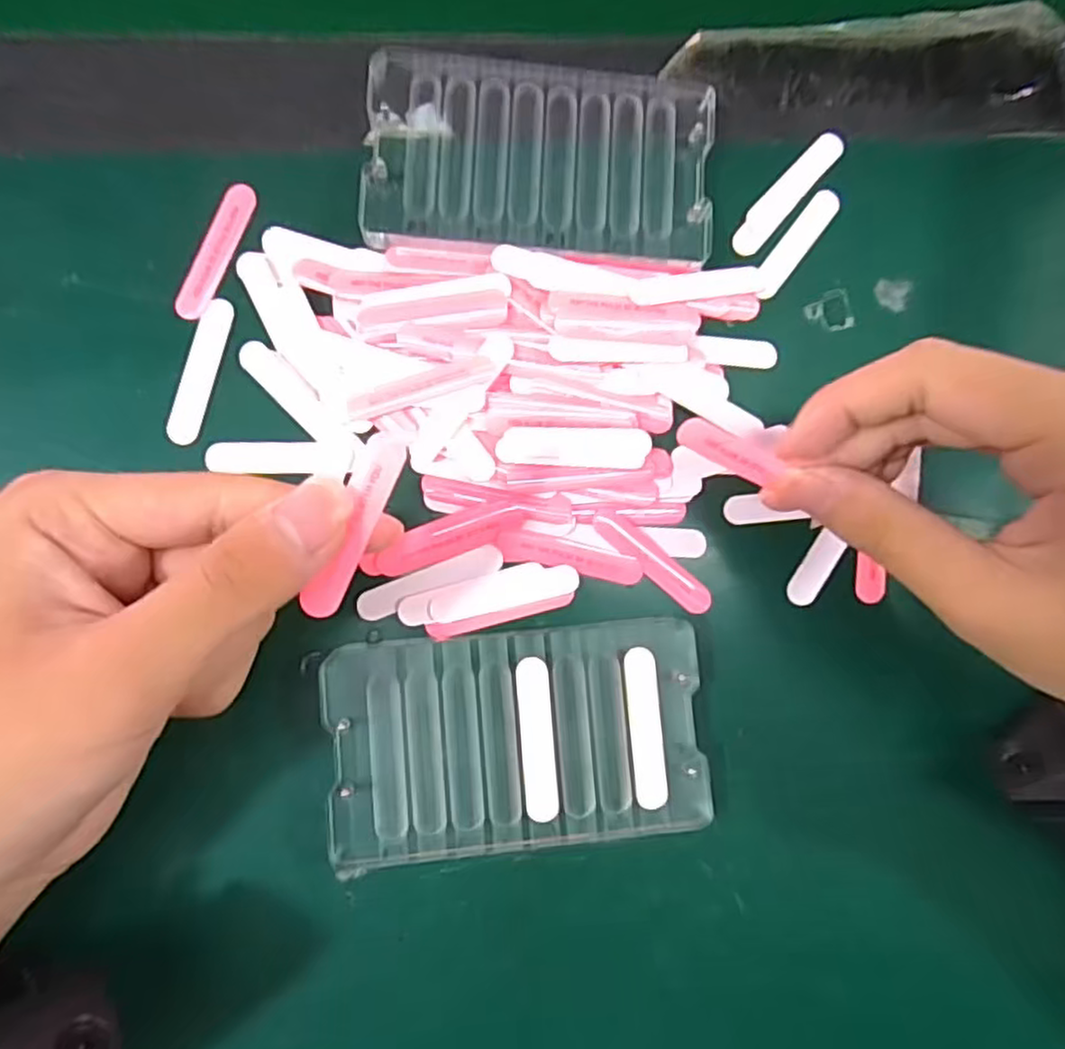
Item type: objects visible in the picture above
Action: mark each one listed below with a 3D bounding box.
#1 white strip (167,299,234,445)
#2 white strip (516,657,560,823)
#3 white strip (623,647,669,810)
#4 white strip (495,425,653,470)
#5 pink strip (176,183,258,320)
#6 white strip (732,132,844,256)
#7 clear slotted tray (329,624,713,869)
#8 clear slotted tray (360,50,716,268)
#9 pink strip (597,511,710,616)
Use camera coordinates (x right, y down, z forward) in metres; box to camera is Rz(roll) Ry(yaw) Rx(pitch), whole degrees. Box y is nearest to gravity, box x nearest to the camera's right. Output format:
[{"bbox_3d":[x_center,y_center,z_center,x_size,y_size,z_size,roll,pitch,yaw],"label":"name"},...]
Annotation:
[{"bbox_3d":[-0.113,-0.052,0.237,0.011,0.004,0.051,13,82,-4],"label":"white strip"},{"bbox_3d":[0.002,0.069,0.223,0.011,0.004,0.050,-4,83,-6],"label":"white strip"},{"bbox_3d":[0.037,0.066,0.226,0.011,0.004,0.050,-4,83,-6],"label":"white strip"},{"bbox_3d":[0.015,-0.026,0.240,0.052,0.004,0.015,0,83,-5],"label":"white strip"},{"bbox_3d":[-0.109,-0.095,0.241,0.012,0.004,0.051,20,81,-3],"label":"pink strip"},{"bbox_3d":[0.096,-0.125,0.263,0.012,0.004,0.061,41,81,1],"label":"white strip"},{"bbox_3d":[-0.005,0.070,0.229,0.119,0.012,0.068,-4,84,-5],"label":"clear slotted tray"},{"bbox_3d":[0.003,-0.130,0.251,0.122,0.011,0.068,3,84,-5],"label":"clear slotted tray"},{"bbox_3d":[0.042,0.012,0.242,0.049,0.004,0.011,41,81,1],"label":"pink strip"}]

